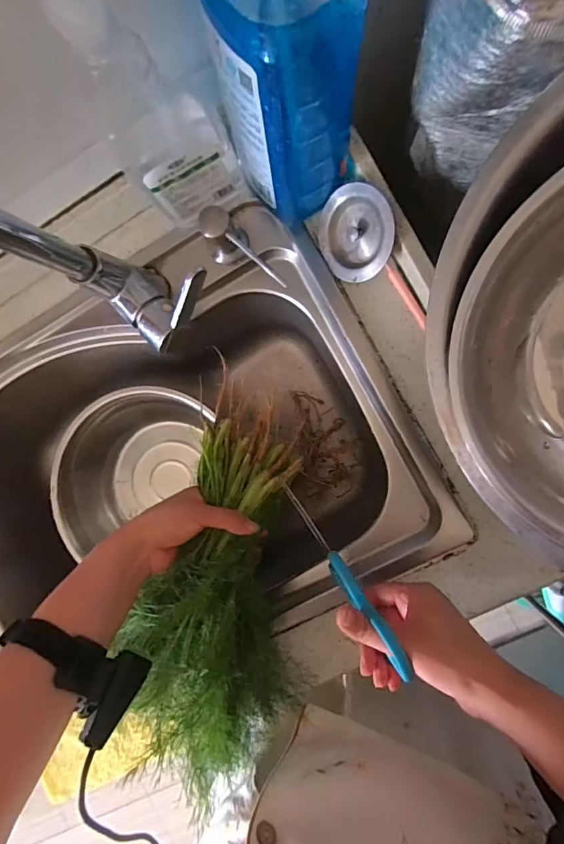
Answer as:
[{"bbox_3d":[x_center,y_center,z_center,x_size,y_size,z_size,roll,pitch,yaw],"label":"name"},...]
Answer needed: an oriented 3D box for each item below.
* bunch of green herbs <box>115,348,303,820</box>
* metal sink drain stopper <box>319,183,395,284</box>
[{"bbox_3d":[-0.060,0.155,0.429,0.145,0.093,0.369,5,78,9],"label":"bunch of green herbs"},{"bbox_3d":[0.072,-0.177,0.413,0.078,0.014,0.082,14,125,41],"label":"metal sink drain stopper"}]

